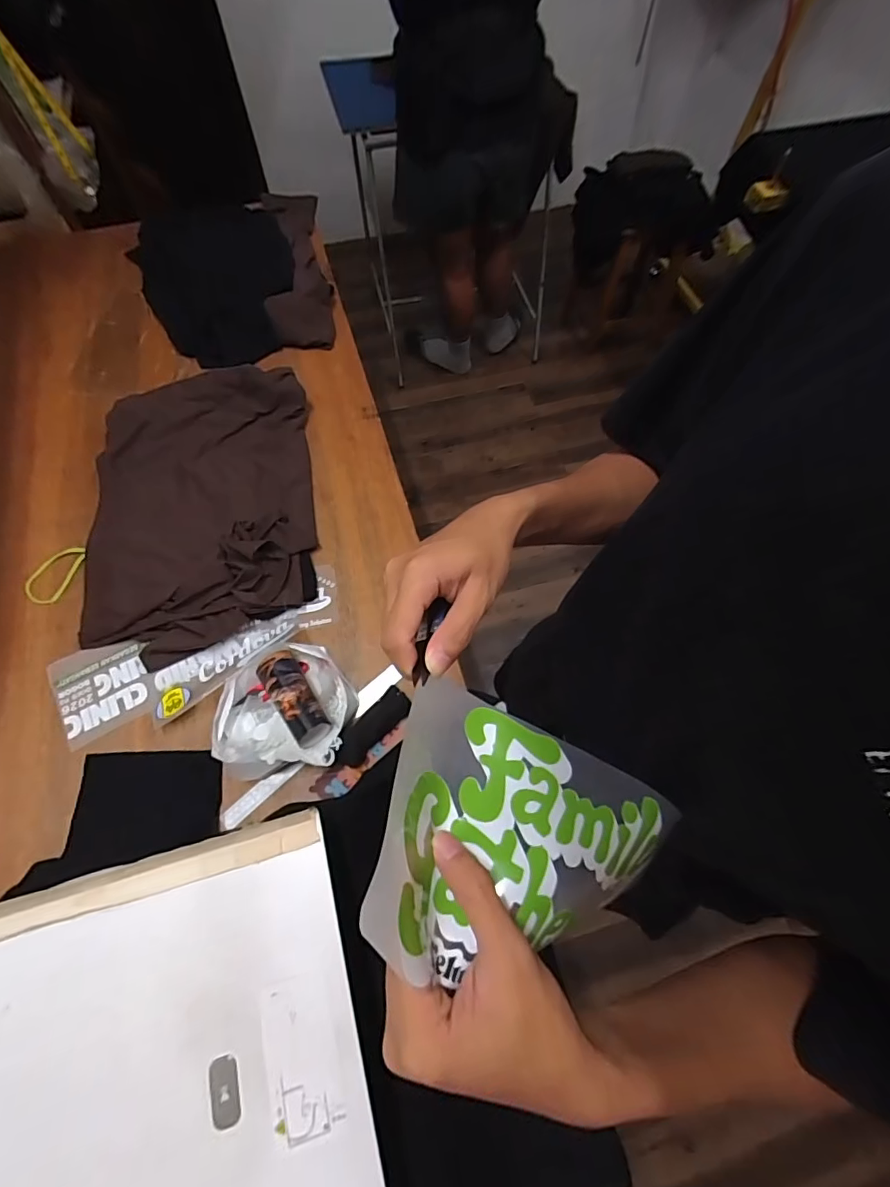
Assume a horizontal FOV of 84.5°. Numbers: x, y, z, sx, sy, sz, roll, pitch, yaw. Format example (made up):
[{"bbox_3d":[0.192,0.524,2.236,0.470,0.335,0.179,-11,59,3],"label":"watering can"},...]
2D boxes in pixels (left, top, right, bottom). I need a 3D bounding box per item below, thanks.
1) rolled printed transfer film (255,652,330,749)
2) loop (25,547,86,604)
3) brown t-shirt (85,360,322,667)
[{"bbox_3d":[-0.212,0.150,0.698,0.053,0.066,0.136,-32,70,-15],"label":"rolled printed transfer film"},{"bbox_3d":[-0.650,-0.036,0.818,0.068,0.010,0.110,19,66,7],"label":"loop"},{"bbox_3d":[-0.421,-0.157,0.842,0.366,0.075,0.517,-9,66,-5],"label":"brown t-shirt"}]

